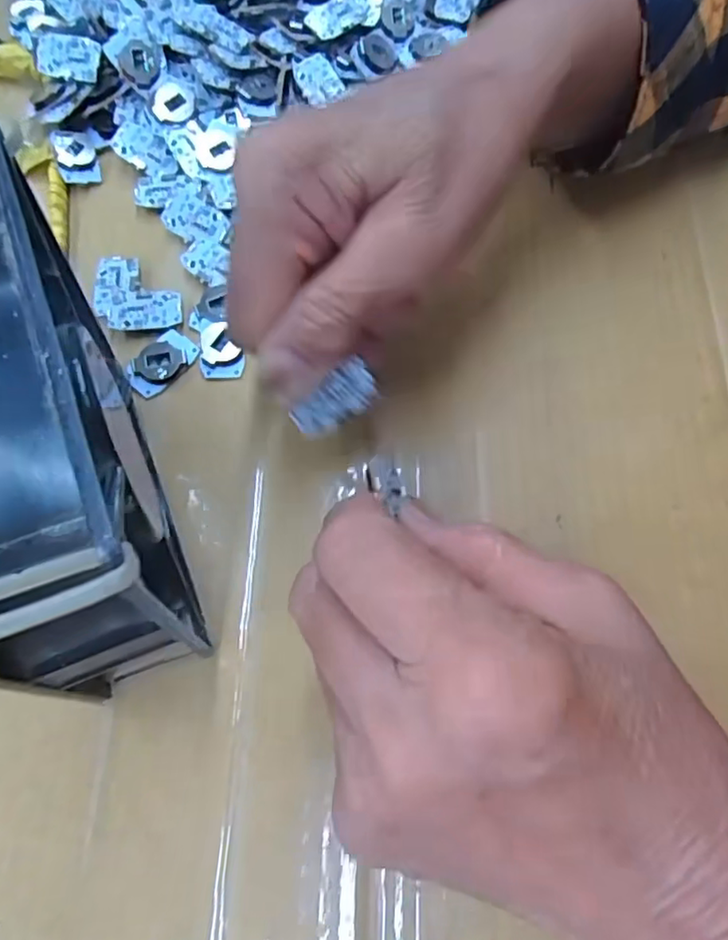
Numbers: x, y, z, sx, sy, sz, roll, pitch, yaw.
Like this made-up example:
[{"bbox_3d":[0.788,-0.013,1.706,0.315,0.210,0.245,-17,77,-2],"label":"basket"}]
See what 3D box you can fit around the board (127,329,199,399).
[{"bbox_3d":[-0.083,-0.044,0.244,0.018,0.004,0.029,38,72,13],"label":"board"}]

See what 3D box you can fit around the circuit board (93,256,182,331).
[{"bbox_3d":[-0.097,-0.076,0.255,0.035,0.004,0.038,-8,68,-4],"label":"circuit board"}]

